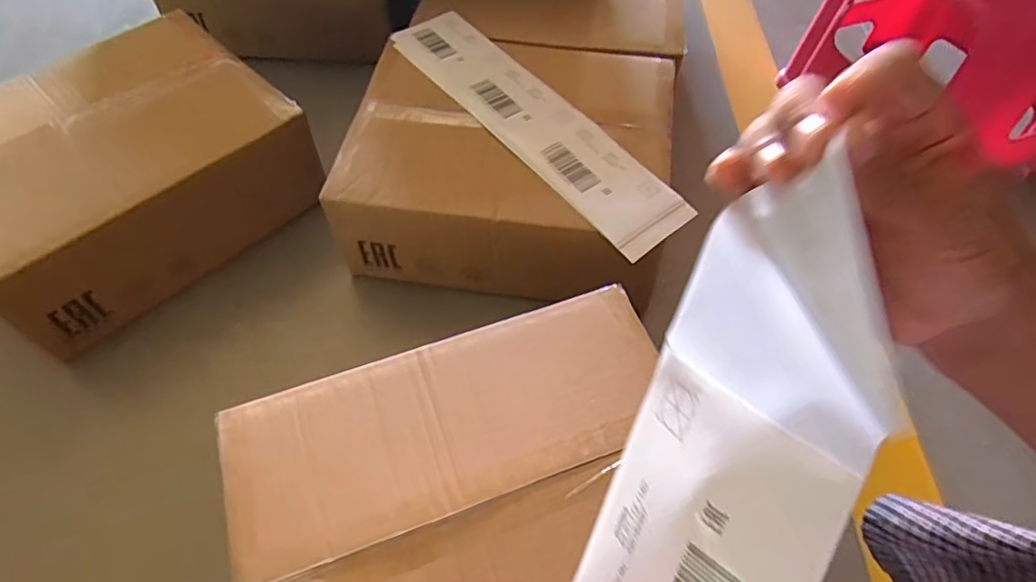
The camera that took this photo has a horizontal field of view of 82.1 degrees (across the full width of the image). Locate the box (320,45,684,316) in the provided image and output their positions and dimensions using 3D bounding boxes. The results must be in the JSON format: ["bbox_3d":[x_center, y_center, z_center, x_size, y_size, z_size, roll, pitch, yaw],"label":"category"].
[{"bbox_3d":[-0.008,-0.165,0.795,0.377,0.177,0.319,9,55,7],"label":"box"}]

